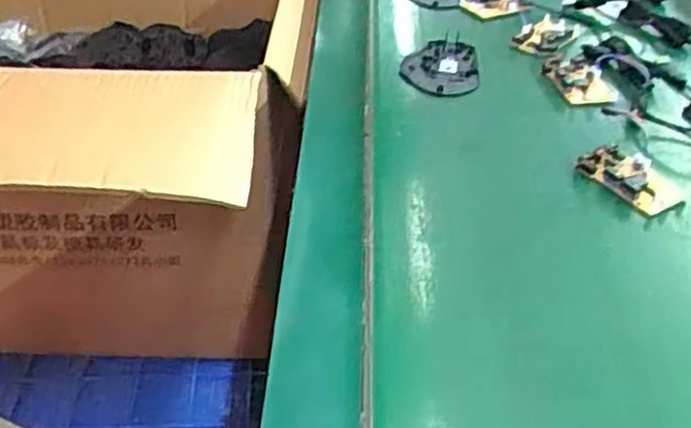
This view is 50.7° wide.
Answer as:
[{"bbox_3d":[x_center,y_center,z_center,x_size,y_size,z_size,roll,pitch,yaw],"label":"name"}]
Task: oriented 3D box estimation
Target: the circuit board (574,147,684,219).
[{"bbox_3d":[0.226,-0.028,0.576,0.053,0.014,0.073,-18,42,-25],"label":"circuit board"}]

